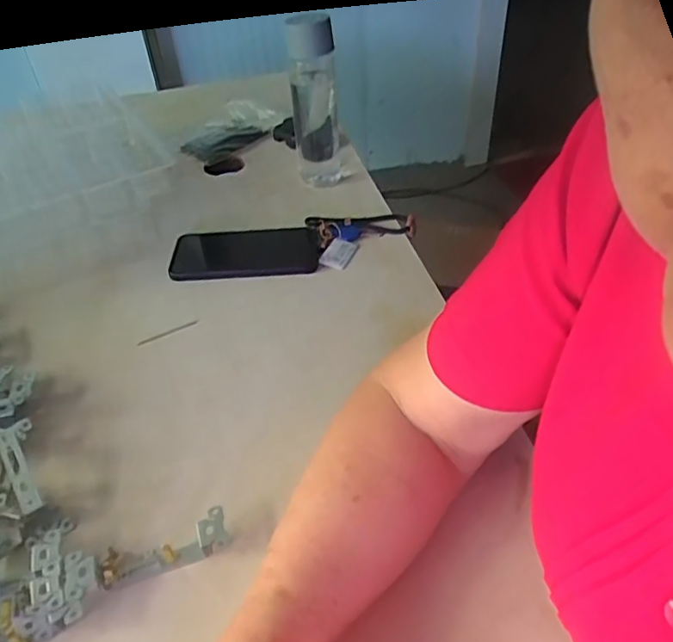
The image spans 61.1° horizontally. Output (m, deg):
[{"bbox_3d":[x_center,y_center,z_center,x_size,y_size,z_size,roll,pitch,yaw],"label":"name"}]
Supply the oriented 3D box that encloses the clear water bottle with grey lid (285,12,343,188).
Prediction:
[{"bbox_3d":[-0.028,-0.277,0.712,0.054,0.193,0.068,-5,43,0],"label":"clear water bottle with grey lid"}]

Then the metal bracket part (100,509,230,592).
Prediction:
[{"bbox_3d":[-0.117,0.158,0.394,0.085,0.022,0.026,-13,44,-9],"label":"metal bracket part"}]

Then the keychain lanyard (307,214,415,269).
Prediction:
[{"bbox_3d":[0.035,-0.105,0.672,0.124,0.020,0.083,-15,44,-11],"label":"keychain lanyard"}]

